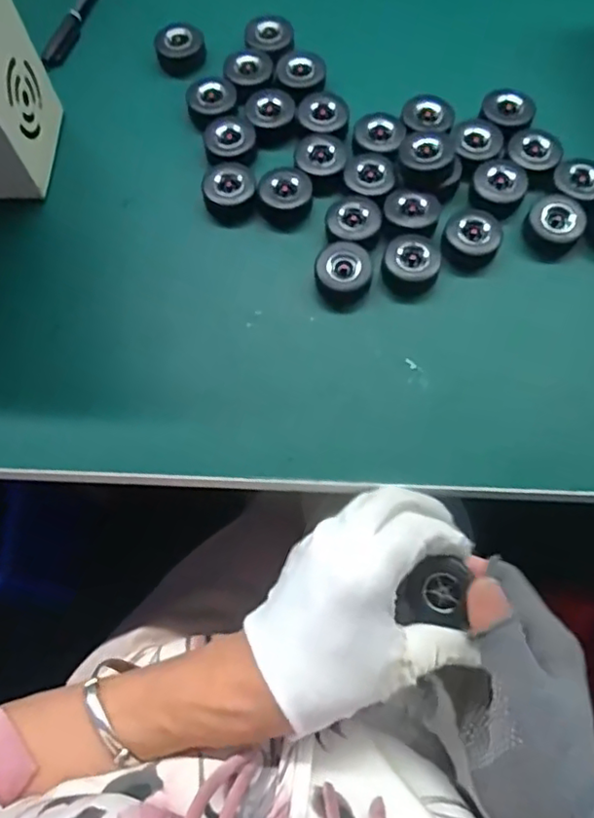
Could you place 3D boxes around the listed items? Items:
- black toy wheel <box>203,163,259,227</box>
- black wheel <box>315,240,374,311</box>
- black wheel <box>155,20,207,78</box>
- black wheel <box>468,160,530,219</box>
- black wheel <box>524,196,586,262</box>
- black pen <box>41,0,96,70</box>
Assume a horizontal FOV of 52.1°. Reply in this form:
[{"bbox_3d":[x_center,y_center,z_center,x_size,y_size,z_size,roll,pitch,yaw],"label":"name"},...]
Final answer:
[{"bbox_3d":[-0.047,-0.153,0.430,0.036,0.023,0.033,-2,71,2],"label":"black toy wheel"},{"bbox_3d":[0.031,-0.089,0.402,0.036,0.017,0.041,9,72,5],"label":"black wheel"},{"bbox_3d":[-0.091,-0.283,0.477,0.037,0.023,0.037,-1,71,2],"label":"black wheel"},{"bbox_3d":[0.141,-0.154,0.426,0.037,0.021,0.035,-1,71,2],"label":"black wheel"},{"bbox_3d":[0.174,-0.124,0.413,0.036,0.022,0.036,25,74,10],"label":"black wheel"},{"bbox_3d":[-0.174,-0.335,0.504,0.014,0.013,0.142,17,73,8],"label":"black pen"}]

